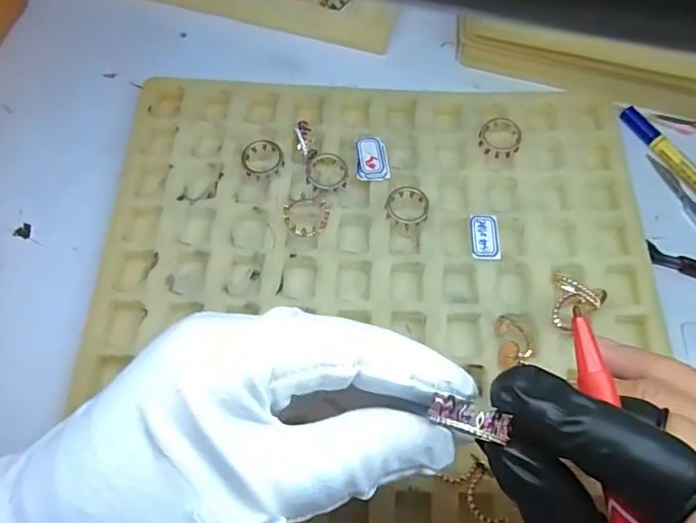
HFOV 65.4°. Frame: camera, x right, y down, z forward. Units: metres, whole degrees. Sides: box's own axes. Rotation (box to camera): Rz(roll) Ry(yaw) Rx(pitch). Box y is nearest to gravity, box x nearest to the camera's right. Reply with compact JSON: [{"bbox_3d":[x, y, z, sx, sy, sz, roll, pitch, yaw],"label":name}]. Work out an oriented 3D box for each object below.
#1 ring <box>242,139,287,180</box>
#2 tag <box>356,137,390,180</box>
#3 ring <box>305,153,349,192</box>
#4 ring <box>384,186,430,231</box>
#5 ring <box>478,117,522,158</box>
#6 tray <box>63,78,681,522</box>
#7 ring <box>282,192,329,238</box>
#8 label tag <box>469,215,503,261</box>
[{"bbox_3d":[-0.044,-0.053,0.282,0.021,0.008,0.022,2,64,-4],"label":"ring"},{"bbox_3d":[0.013,-0.054,0.288,0.017,0.004,0.026,1,64,-5],"label":"tag"},{"bbox_3d":[-0.011,-0.045,0.280,0.021,0.007,0.022,2,64,-4],"label":"ring"},{"bbox_3d":[0.030,-0.027,0.274,0.022,0.007,0.023,2,64,-4],"label":"ring"},{"bbox_3d":[0.082,-0.067,0.294,0.022,0.007,0.025,17,64,3],"label":"ring"},{"bbox_3d":[0.017,0.022,0.254,0.260,0.020,0.260,3,64,-4],"label":"tray"},{"bbox_3d":[-0.021,-0.022,0.269,0.022,0.008,0.022,2,64,-4],"label":"ring"},{"bbox_3d":[0.068,-0.012,0.270,0.014,0.004,0.024,3,64,-4],"label":"label tag"}]

